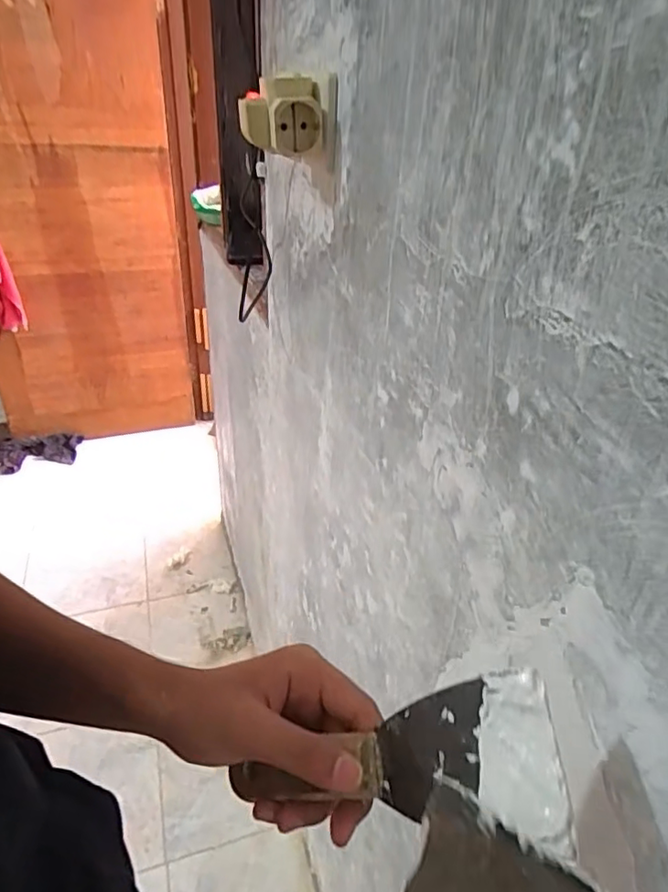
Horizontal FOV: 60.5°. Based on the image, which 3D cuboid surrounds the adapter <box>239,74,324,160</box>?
[{"bbox_3d":[-0.049,-0.306,0.533,0.076,0.060,0.055,-2,32,-7],"label":"adapter"}]

